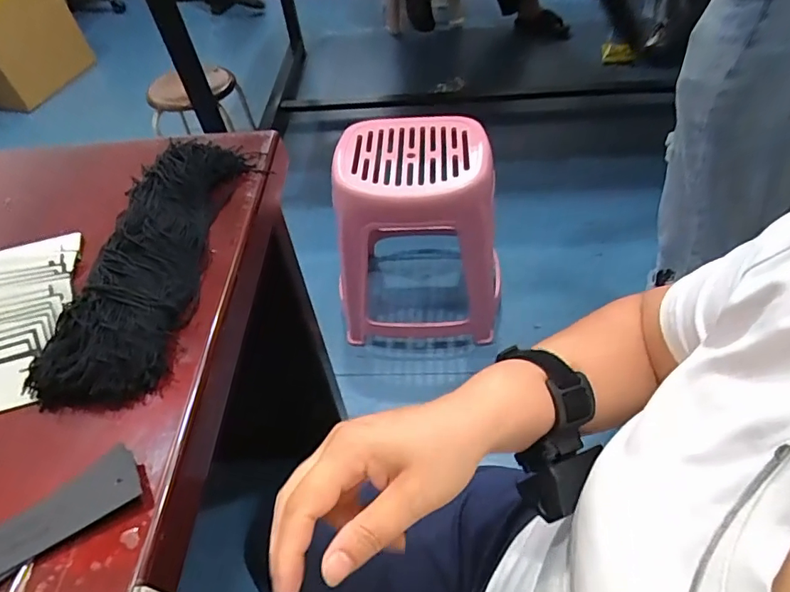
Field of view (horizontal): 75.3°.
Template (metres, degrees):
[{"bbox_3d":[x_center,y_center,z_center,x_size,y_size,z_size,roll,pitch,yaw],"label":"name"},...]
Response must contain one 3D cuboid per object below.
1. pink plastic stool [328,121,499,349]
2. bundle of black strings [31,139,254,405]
[{"bbox_3d":[0.053,-0.141,1.181,0.349,0.428,0.302,-2,50,4],"label":"pink plastic stool"},{"bbox_3d":[-0.202,-0.044,0.438,0.093,0.025,0.287,1,50,7],"label":"bundle of black strings"}]

